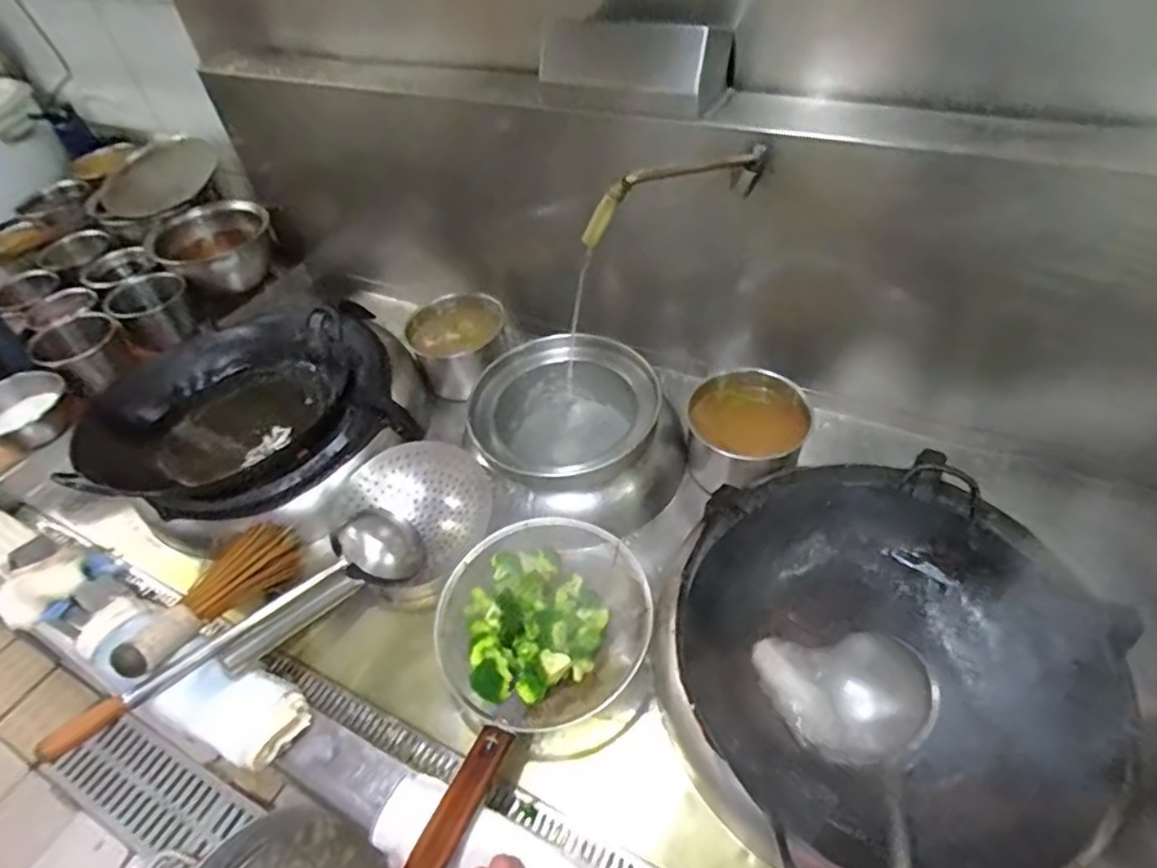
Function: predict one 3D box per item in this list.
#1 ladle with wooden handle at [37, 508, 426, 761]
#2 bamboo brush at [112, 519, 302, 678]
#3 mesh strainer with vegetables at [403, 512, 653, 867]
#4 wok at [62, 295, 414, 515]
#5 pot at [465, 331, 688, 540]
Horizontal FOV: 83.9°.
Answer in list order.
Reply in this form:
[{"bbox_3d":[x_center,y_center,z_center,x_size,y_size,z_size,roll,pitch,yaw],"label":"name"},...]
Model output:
[{"bbox_3d":[-0.457,0.242,0.893,0.487,0.075,0.123,-33,52,-22],"label":"ladle with wooden handle"},{"bbox_3d":[-0.528,0.230,0.923,0.082,0.068,0.312,5,20,11],"label":"bamboo brush"},{"bbox_3d":[-0.098,0.352,0.772,0.282,0.140,0.584,10,37,15],"label":"mesh strainer with vegetables"},{"bbox_3d":[-0.580,-0.068,1.143,0.471,0.180,0.417,-22,48,-13],"label":"wok"},{"bbox_3d":[-0.013,-0.009,1.089,0.307,0.187,0.315,-3,47,4],"label":"pot"}]

